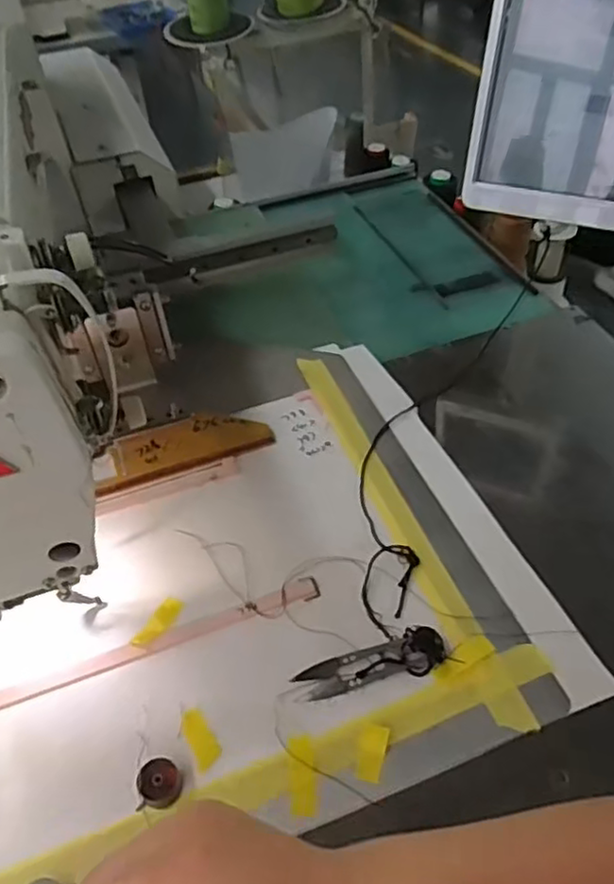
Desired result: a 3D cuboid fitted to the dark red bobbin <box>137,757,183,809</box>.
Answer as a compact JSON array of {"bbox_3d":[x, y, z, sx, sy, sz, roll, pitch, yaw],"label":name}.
[{"bbox_3d":[-0.087,0.205,0.401,0.025,0.016,0.025,-3,46,3],"label":"dark red bobbin"}]

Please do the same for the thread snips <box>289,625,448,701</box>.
[{"bbox_3d":[0.042,0.145,0.443,0.100,0.023,0.026,-11,46,-5],"label":"thread snips"}]

